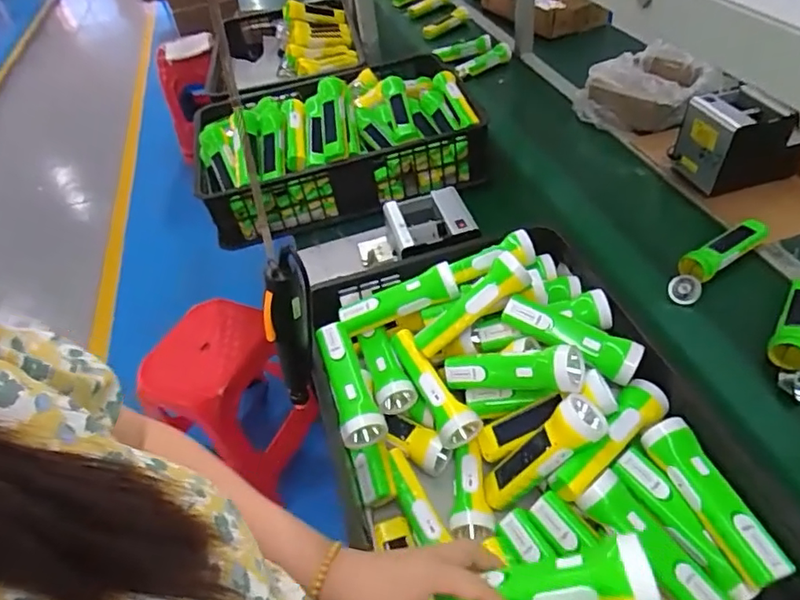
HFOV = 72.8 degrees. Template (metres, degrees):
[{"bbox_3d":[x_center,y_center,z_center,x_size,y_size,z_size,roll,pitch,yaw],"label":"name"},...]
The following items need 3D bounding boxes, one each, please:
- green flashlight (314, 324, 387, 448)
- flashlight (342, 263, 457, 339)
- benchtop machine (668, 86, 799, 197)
[{"bbox_3d":[-0.070,0.107,0.694,0.050,0.060,0.174,-18,45,-13],"label":"green flashlight"},{"bbox_3d":[-0.003,0.001,0.760,0.167,0.044,0.044,-23,43,9],"label":"flashlight"},{"bbox_3d":[0.664,-0.302,1.051,0.204,0.169,0.132,-8,44,-3],"label":"benchtop machine"}]

